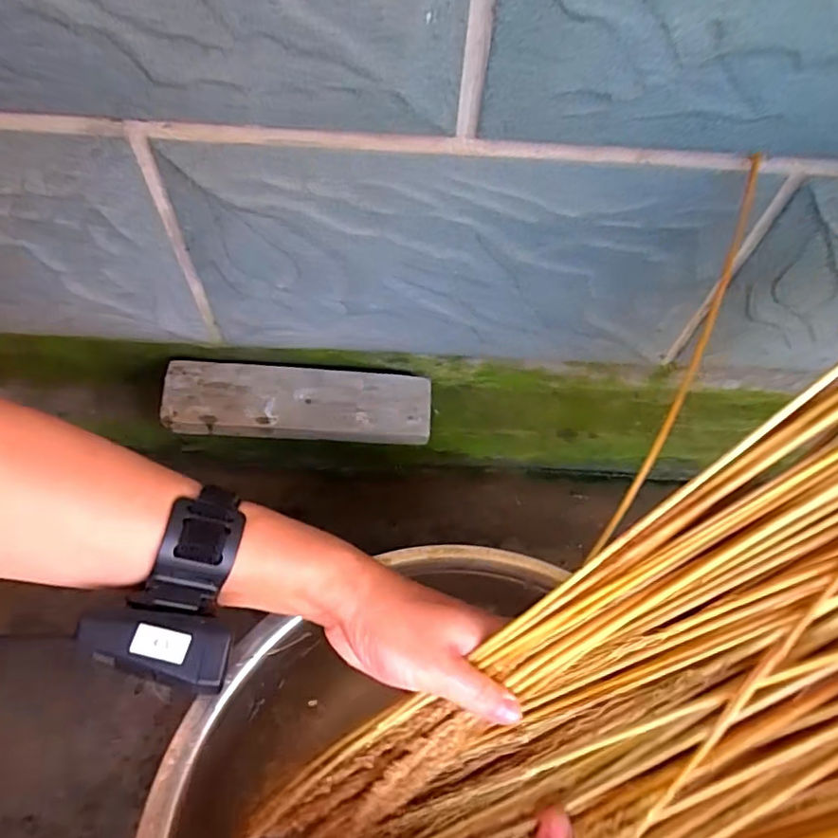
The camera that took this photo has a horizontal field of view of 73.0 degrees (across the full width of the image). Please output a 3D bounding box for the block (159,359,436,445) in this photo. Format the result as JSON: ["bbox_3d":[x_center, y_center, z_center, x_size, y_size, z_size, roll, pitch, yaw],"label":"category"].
[{"bbox_3d":[-0.112,-0.013,0.533,0.244,0.041,0.064,2,59,-2],"label":"block"}]

